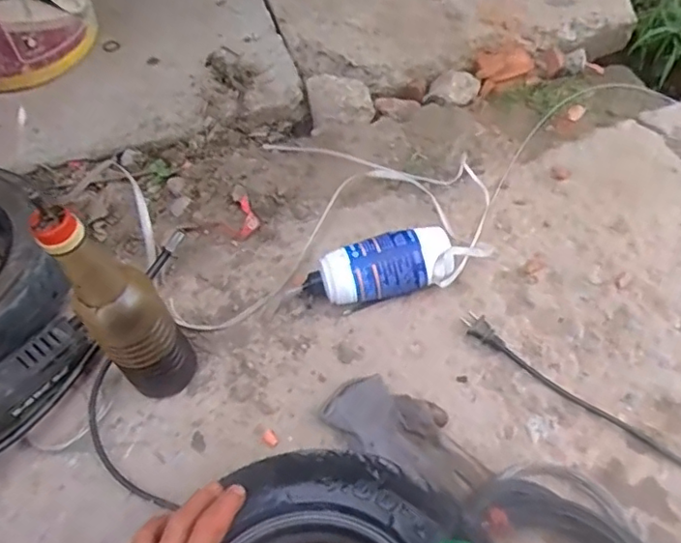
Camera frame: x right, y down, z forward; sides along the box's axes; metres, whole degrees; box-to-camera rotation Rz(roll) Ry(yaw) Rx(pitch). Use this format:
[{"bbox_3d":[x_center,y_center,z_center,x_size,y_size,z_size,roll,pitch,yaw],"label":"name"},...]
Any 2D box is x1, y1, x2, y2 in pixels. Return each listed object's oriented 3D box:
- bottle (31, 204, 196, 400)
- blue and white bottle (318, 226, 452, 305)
[{"bbox_3d":[-0.206,0.044,0.567,0.065,0.288,0.062,24,62,16],"label":"bottle"},{"bbox_3d":[0.056,-0.004,0.722,0.157,0.061,0.068,-12,59,-6],"label":"blue and white bottle"}]

